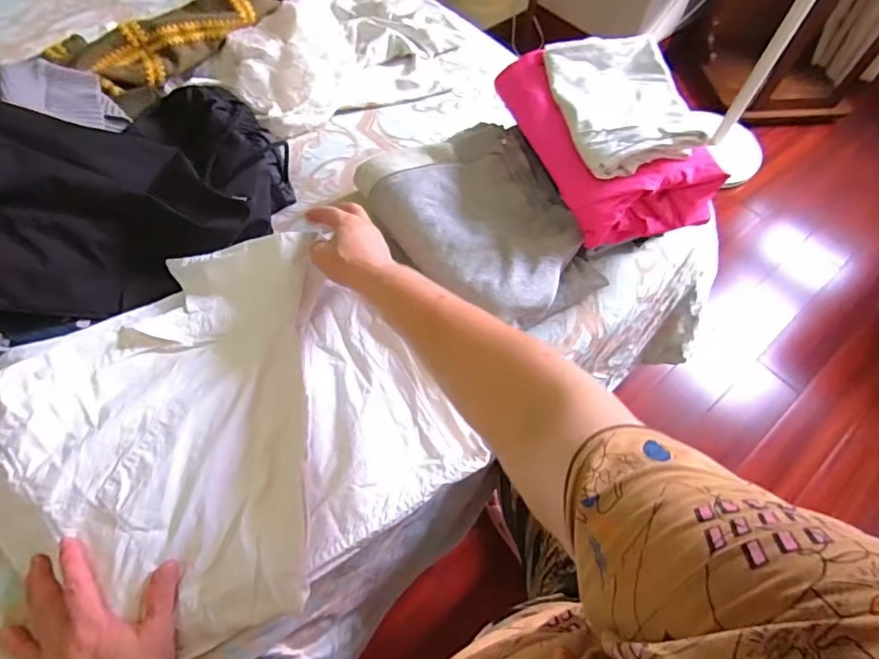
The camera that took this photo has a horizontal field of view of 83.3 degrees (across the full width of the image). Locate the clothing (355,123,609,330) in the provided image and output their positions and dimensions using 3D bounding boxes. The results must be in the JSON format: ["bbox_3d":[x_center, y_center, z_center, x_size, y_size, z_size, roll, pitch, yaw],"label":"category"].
[{"bbox_3d":[0.057,-0.139,0.627,0.225,0.059,0.290,-28,65,-16],"label":"clothing"}]

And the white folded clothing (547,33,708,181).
[{"bbox_3d":[0.219,-0.277,0.594,0.148,0.031,0.212,-5,61,-5],"label":"white folded clothing"}]

